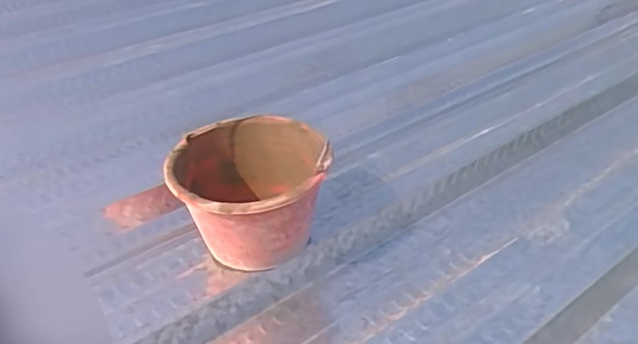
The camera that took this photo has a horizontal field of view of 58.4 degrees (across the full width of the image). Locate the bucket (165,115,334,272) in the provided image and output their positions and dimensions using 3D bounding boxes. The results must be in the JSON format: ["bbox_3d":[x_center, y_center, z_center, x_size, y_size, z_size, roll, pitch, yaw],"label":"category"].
[{"bbox_3d":[-0.097,0.038,0.865,0.220,0.161,0.235,-4,33,2],"label":"bucket"}]

